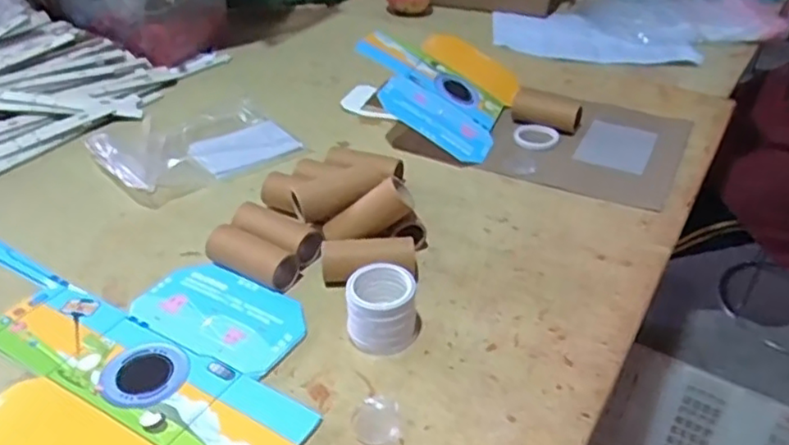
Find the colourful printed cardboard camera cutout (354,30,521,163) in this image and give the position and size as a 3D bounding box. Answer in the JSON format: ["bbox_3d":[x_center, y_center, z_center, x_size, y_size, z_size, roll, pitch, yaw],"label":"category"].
[{"bbox_3d":[0.042,-0.156,0.731,0.181,0.036,0.213,32,42,0],"label":"colourful printed cardboard camera cutout"}]

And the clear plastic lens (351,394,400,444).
[{"bbox_3d":[-0.011,0.121,0.402,0.029,0.006,0.034,0,36,-2],"label":"clear plastic lens"}]

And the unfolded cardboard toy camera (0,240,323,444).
[{"bbox_3d":[-0.216,0.089,0.446,0.340,0.008,0.213,17,40,21],"label":"unfolded cardboard toy camera"}]

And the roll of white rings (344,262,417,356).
[{"bbox_3d":[-0.009,0.059,0.457,0.049,0.047,0.053,1,36,0],"label":"roll of white rings"}]

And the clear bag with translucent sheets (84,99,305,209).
[{"bbox_3d":[-0.216,-0.092,0.679,0.186,0.028,0.157,-23,42,-28],"label":"clear bag with translucent sheets"}]

